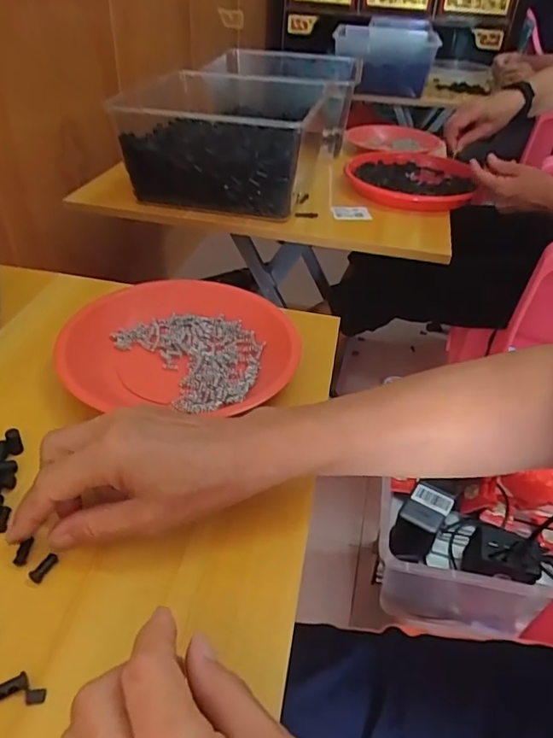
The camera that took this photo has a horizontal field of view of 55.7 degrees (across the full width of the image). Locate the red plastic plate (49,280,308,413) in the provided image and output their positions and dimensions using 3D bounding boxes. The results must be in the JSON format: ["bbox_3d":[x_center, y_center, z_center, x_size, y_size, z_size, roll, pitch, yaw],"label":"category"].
[{"bbox_3d":[-0.081,-0.026,0.463,0.187,0.030,0.187,-1,39,-6],"label":"red plastic plate"}]

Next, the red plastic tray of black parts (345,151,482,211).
[{"bbox_3d":[0.232,-0.339,0.923,0.210,0.033,0.254,6,39,3],"label":"red plastic tray of black parts"}]

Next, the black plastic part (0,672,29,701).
[{"bbox_3d":[-0.129,0.153,0.251,0.017,0.006,0.008,-14,42,-20],"label":"black plastic part"}]

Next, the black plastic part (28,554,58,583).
[{"bbox_3d":[-0.133,0.113,0.298,0.006,0.006,0.017,24,43,24],"label":"black plastic part"}]

